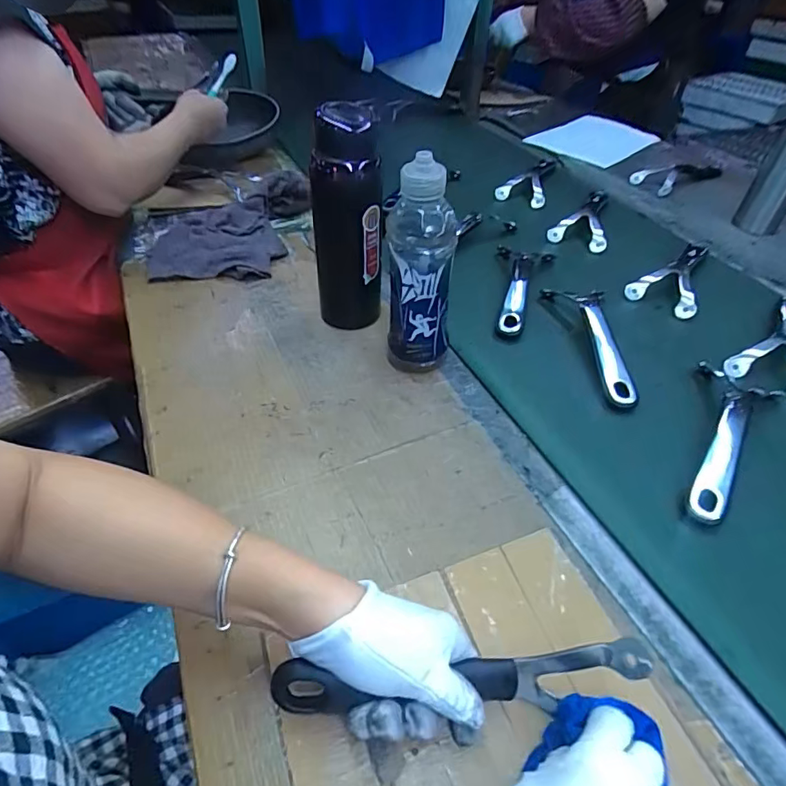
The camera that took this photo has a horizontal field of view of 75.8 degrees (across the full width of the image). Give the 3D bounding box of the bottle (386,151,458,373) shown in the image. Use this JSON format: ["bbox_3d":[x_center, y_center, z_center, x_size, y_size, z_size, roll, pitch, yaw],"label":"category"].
[{"bbox_3d":[0.027,-0.121,0.519,0.062,0.224,0.058,-2,44,-3],"label":"bottle"}]

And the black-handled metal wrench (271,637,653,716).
[{"bbox_3d":[0.041,0.180,0.316,0.227,0.044,0.028,-3,44,-4],"label":"black-handled metal wrench"}]

